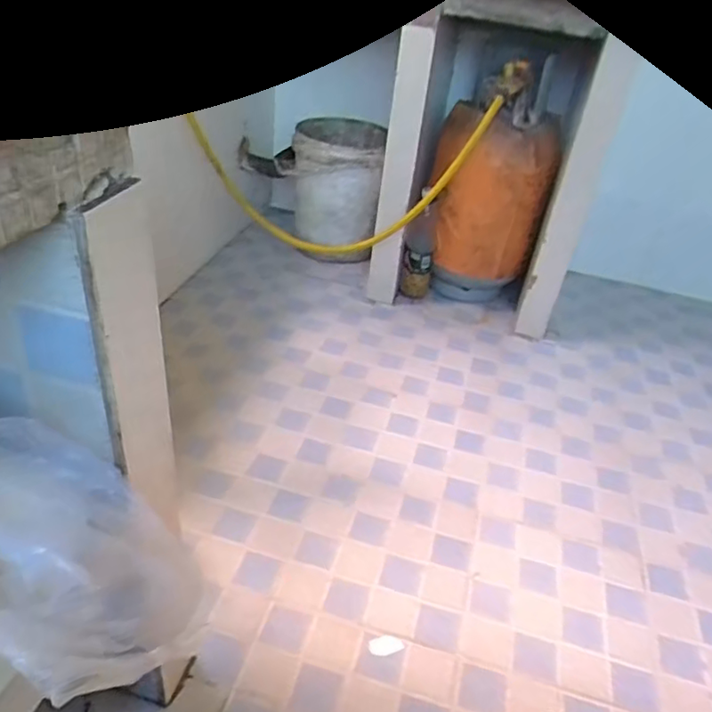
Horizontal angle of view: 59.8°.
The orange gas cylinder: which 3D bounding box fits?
[{"bbox_3d":[0.349,-0.427,1.600,0.294,0.557,0.283,13,35,7],"label":"orange gas cylinder"}]

